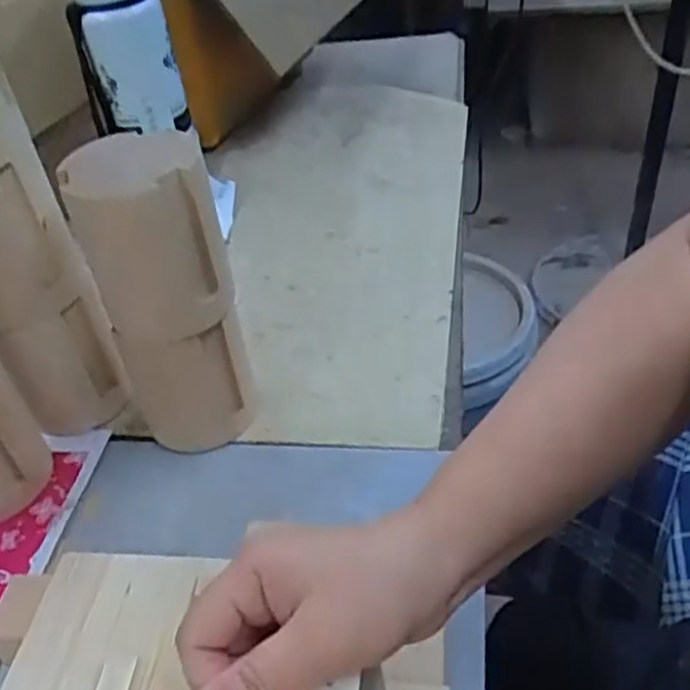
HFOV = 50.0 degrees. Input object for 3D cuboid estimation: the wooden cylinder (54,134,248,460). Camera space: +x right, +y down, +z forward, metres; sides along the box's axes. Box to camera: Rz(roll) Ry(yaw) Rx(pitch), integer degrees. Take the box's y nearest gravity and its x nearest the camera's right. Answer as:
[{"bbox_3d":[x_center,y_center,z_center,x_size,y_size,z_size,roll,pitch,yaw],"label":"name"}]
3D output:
[{"bbox_3d":[-0.107,-0.023,0.460,0.079,0.200,0.064,-16,40,-11],"label":"wooden cylinder"}]

